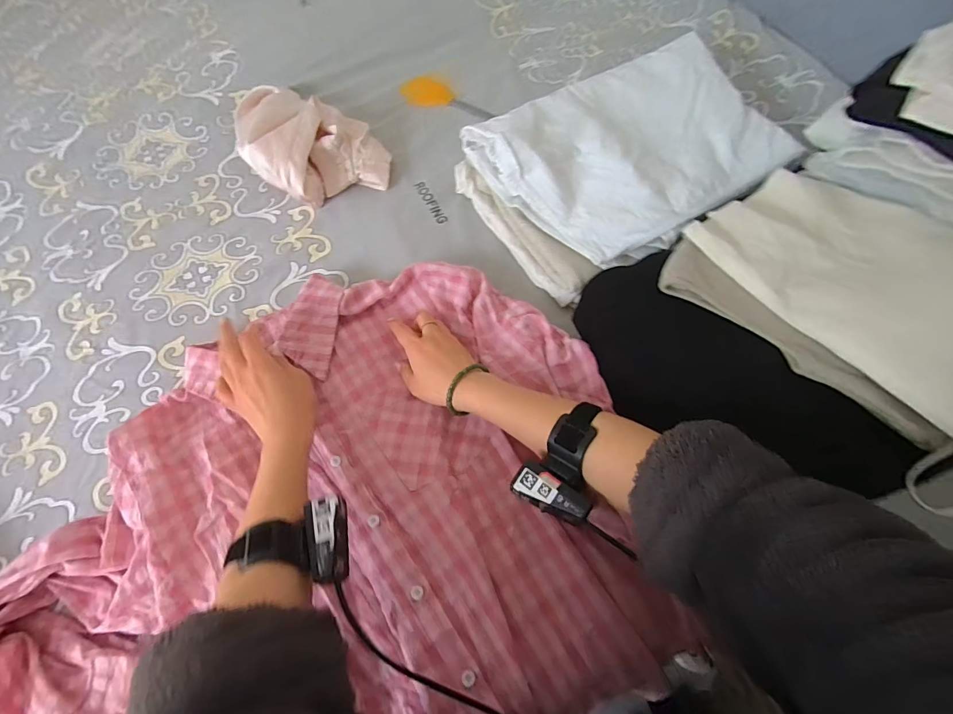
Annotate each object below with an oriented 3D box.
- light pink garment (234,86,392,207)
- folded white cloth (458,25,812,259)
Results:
[{"bbox_3d":[-0.257,-0.342,0.625,0.186,0.072,0.241,-27,69,-8],"label":"light pink garment"},{"bbox_3d":[0.207,-0.279,0.554,0.360,0.050,0.264,-31,72,-11],"label":"folded white cloth"}]

